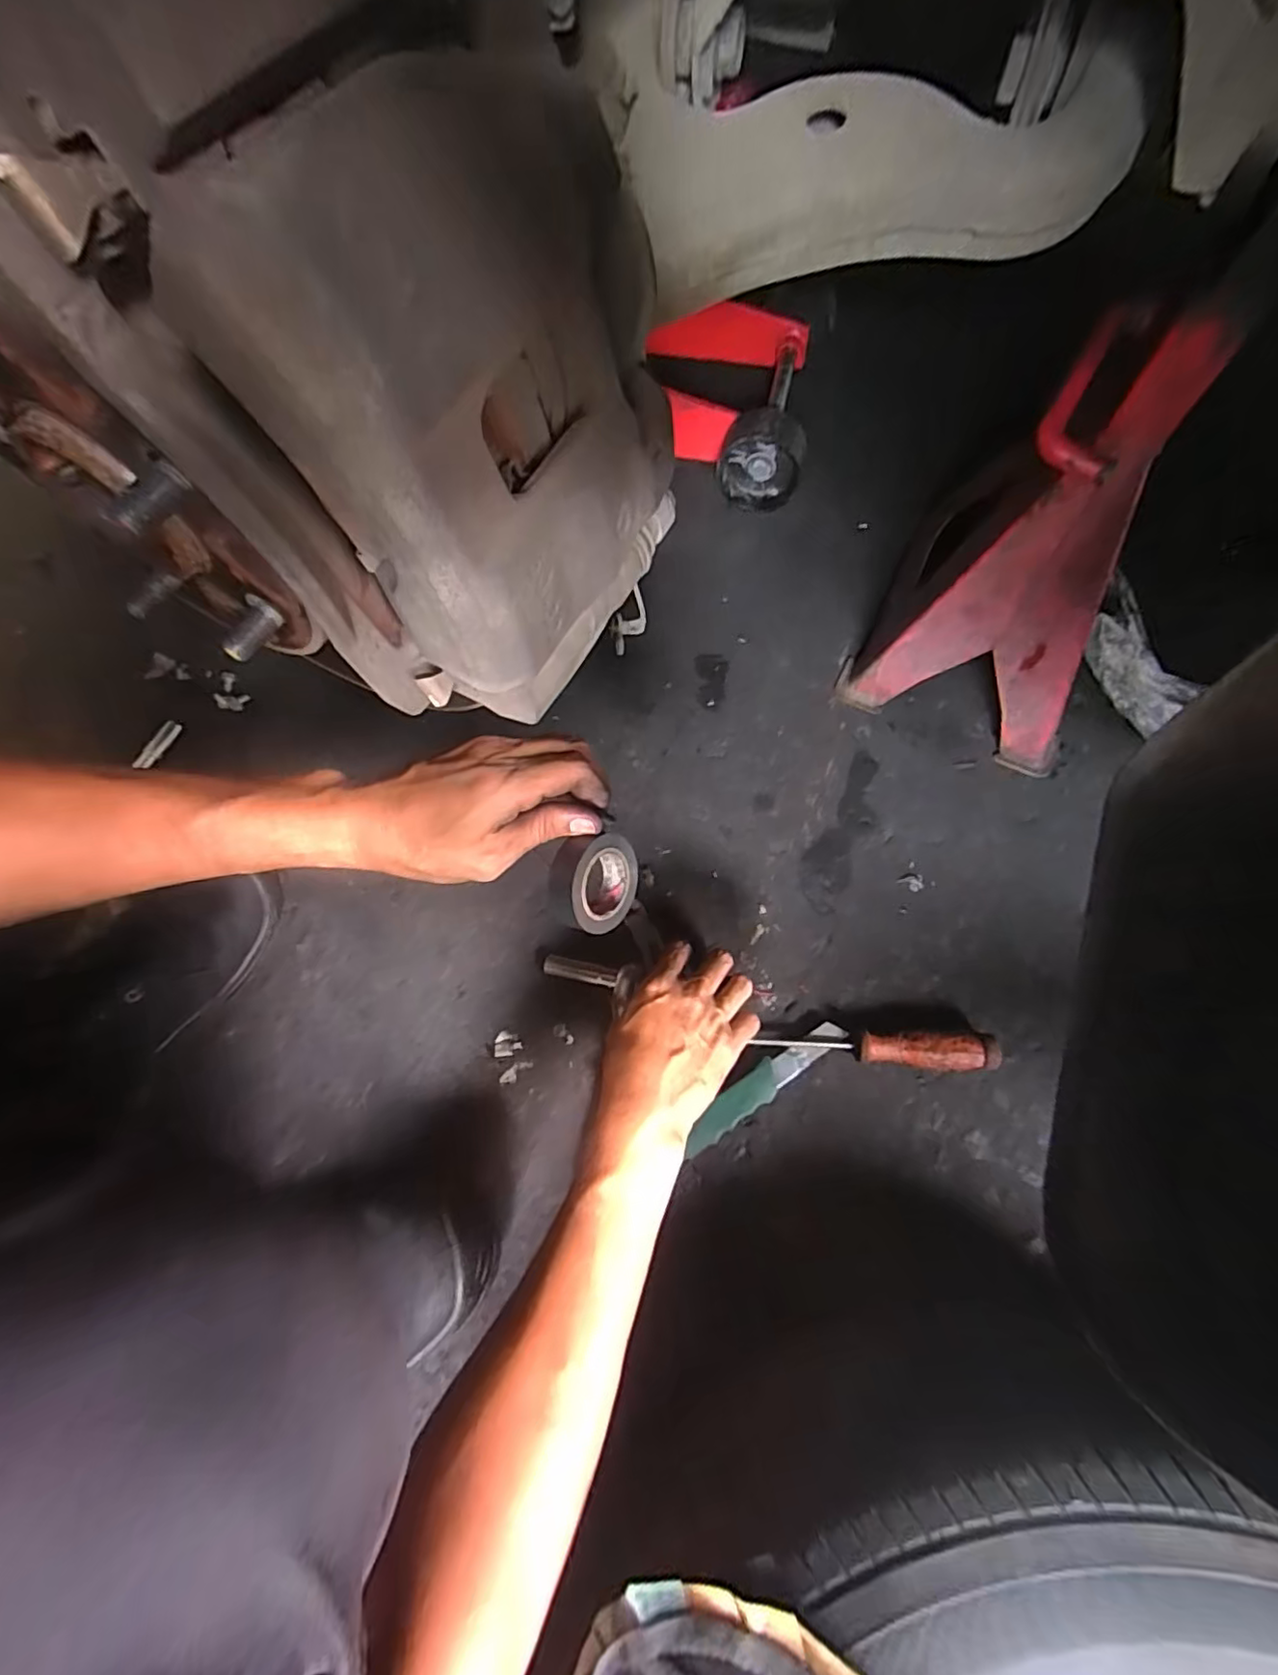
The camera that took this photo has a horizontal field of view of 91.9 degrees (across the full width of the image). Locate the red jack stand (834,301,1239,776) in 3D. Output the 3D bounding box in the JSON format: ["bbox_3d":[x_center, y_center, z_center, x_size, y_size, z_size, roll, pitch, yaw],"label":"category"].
[{"bbox_3d":[0.332,-0.249,0.498,0.195,0.296,0.230,25,72,11],"label":"red jack stand"}]

